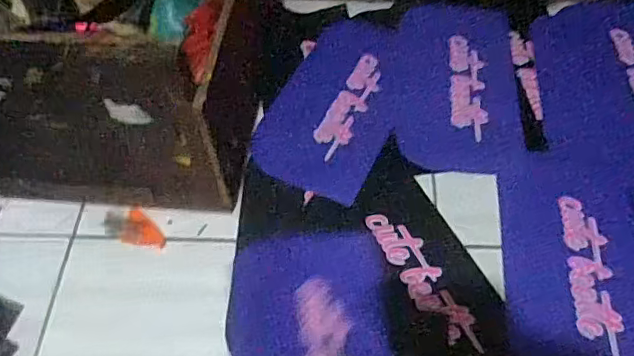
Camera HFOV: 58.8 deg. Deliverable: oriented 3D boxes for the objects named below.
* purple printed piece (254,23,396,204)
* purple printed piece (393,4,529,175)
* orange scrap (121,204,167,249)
[{"bbox_3d":[0.030,-0.100,0.716,0.155,0.006,0.280,22,59,17],"label":"purple printed piece"},{"bbox_3d":[0.181,-0.125,0.726,0.157,0.007,0.278,3,58,4],"label":"purple printed piece"},{"bbox_3d":[-0.187,0.054,0.618,0.049,0.006,0.044,7,58,6],"label":"orange scrap"}]

